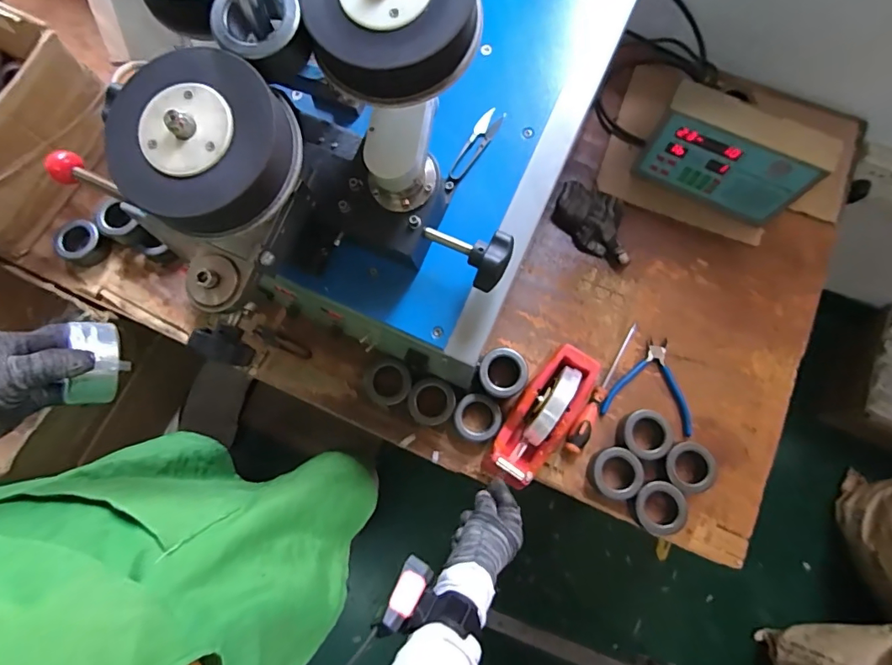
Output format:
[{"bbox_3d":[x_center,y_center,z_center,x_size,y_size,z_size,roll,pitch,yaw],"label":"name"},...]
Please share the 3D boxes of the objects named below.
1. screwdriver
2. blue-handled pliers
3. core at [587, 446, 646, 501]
[{"bbox_3d":[0.239,0.083,0.698,0.032,0.026,0.217,35,80,9],"label":"screwdriver"},{"bbox_3d":[0.312,0.074,0.712,0.132,0.011,0.133,16,78,5],"label":"blue-handled pliers"},{"bbox_3d":[0.240,0.200,0.669,0.073,0.041,0.070,0,77,1],"label":"core"}]

